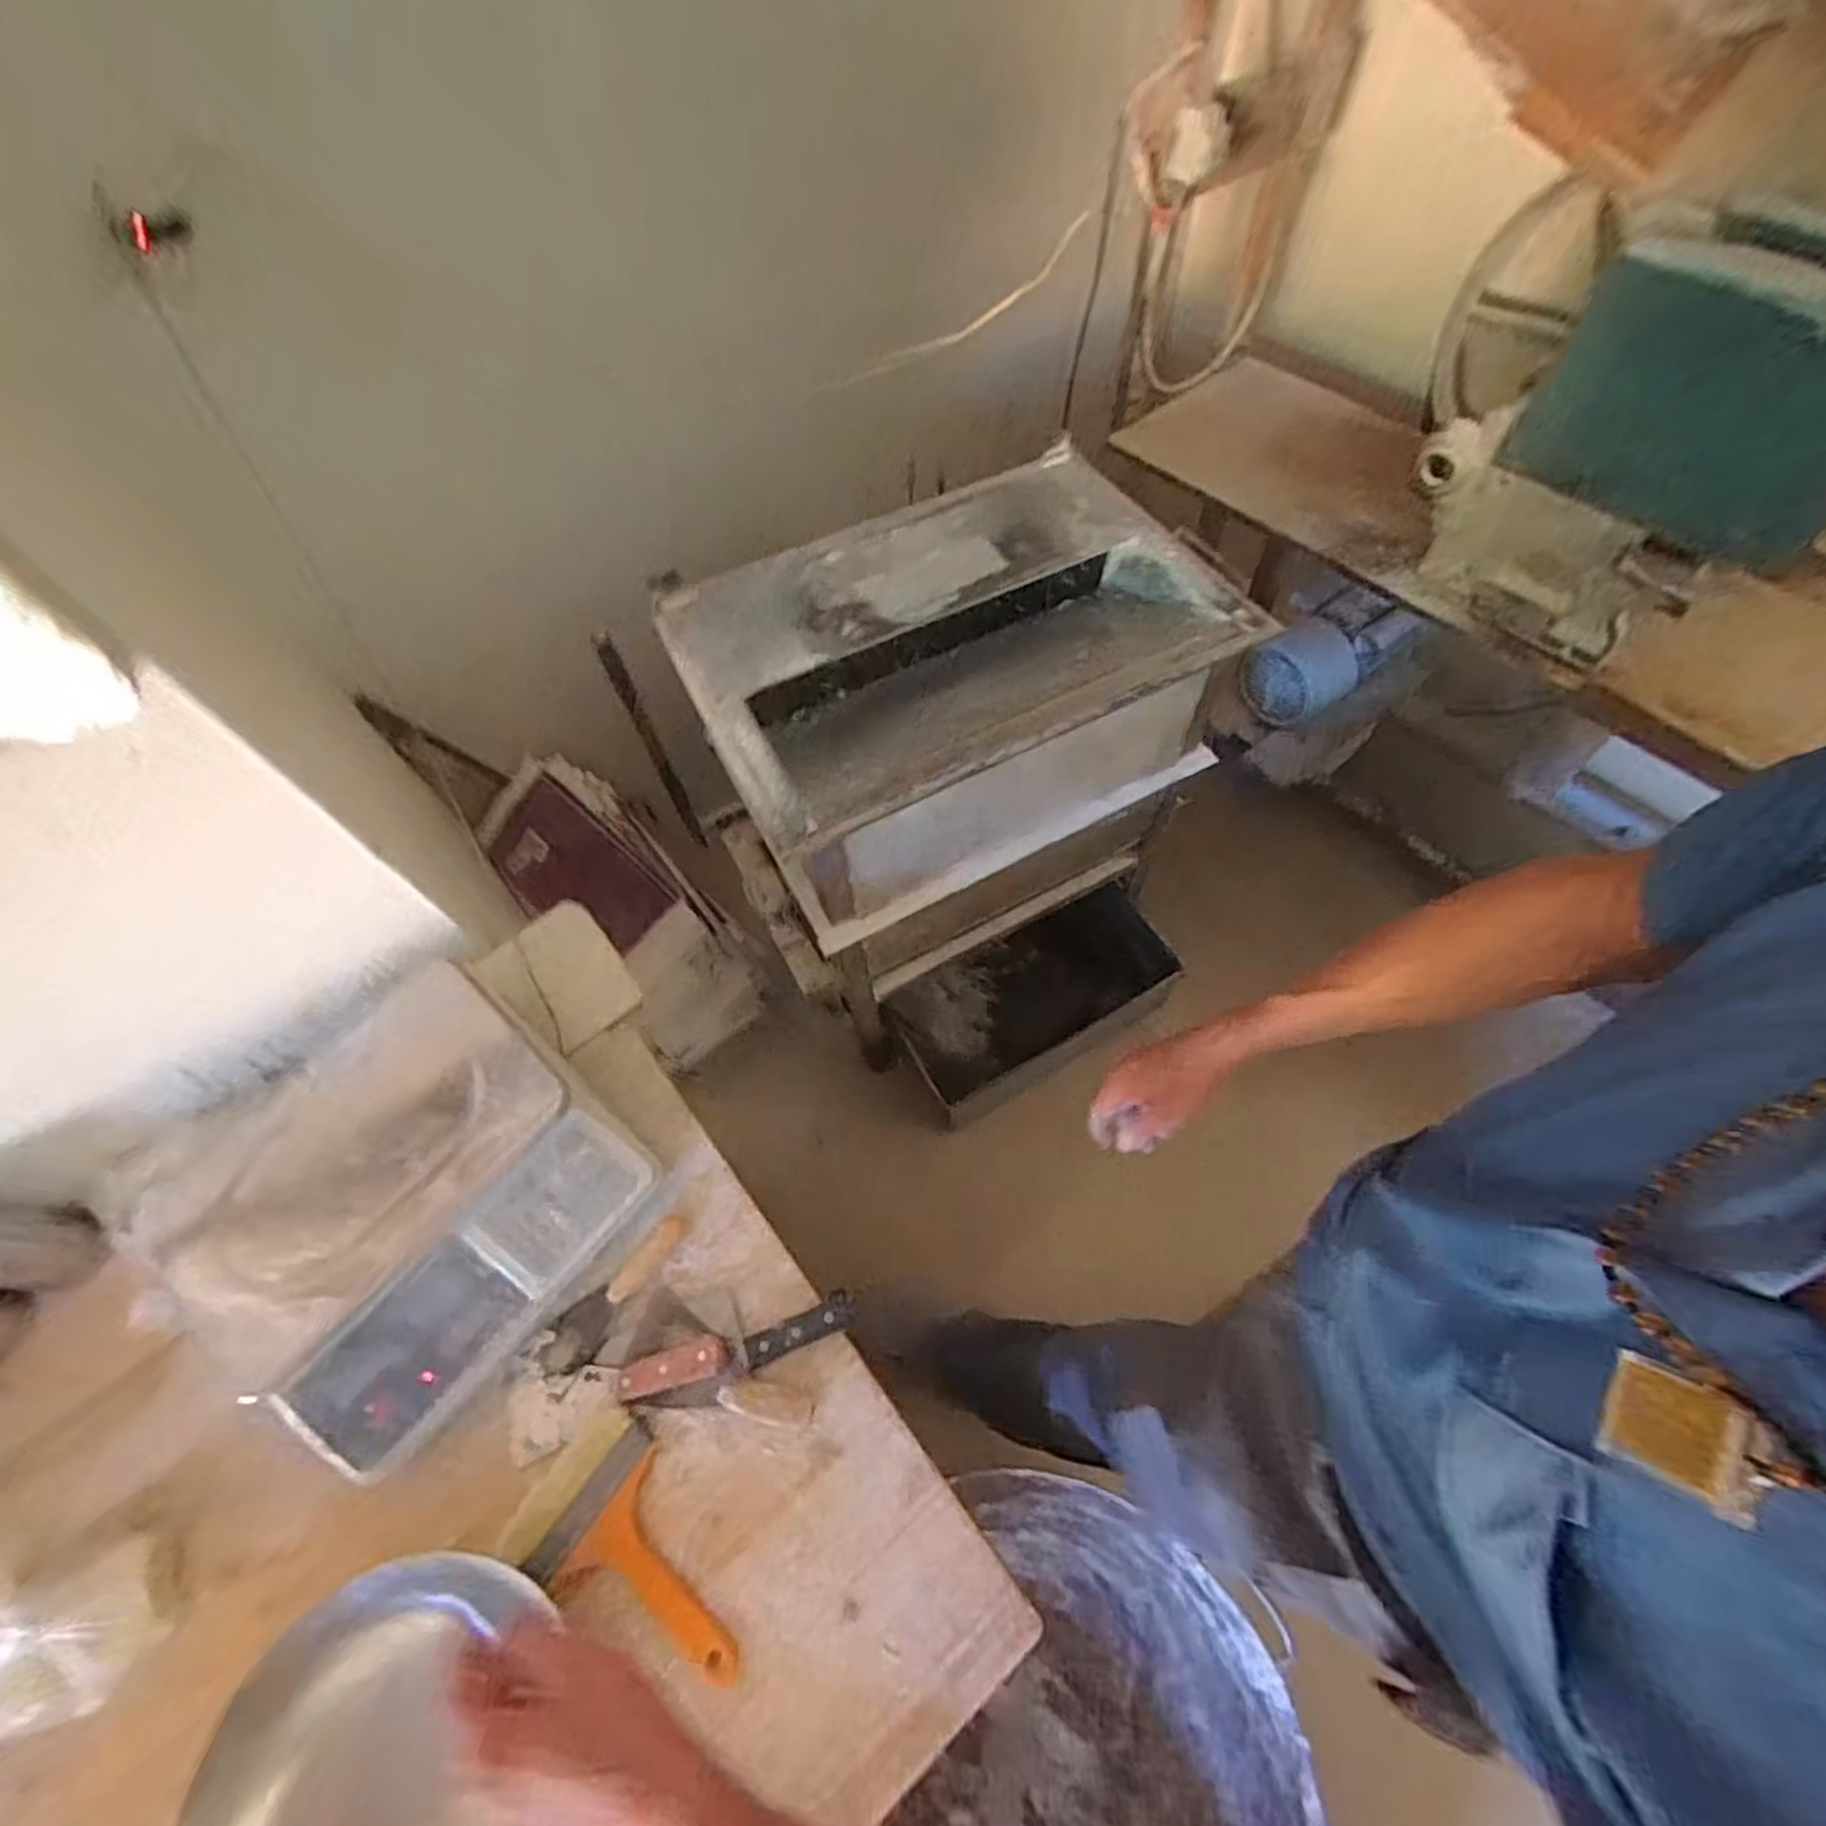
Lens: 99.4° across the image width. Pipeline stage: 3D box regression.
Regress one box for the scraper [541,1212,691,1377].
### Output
[{"bbox_3d":[-0.280,0.350,0.722,0.044,0.017,0.161,32,68,19],"label":"scraper"}]

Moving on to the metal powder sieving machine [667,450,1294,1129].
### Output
[{"bbox_3d":[0.098,-0.127,1.419,0.726,0.990,0.578,-28,63,-11],"label":"metal powder sieving machine"}]

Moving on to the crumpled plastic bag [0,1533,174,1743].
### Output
[{"bbox_3d":[-0.671,0.572,0.604,0.144,0.040,0.110,-19,62,-6],"label":"crumpled plastic bag"}]

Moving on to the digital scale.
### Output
[{"bbox_3d":[-0.478,0.265,0.716,0.334,0.123,0.372,37,70,21],"label":"digital scale"}]

